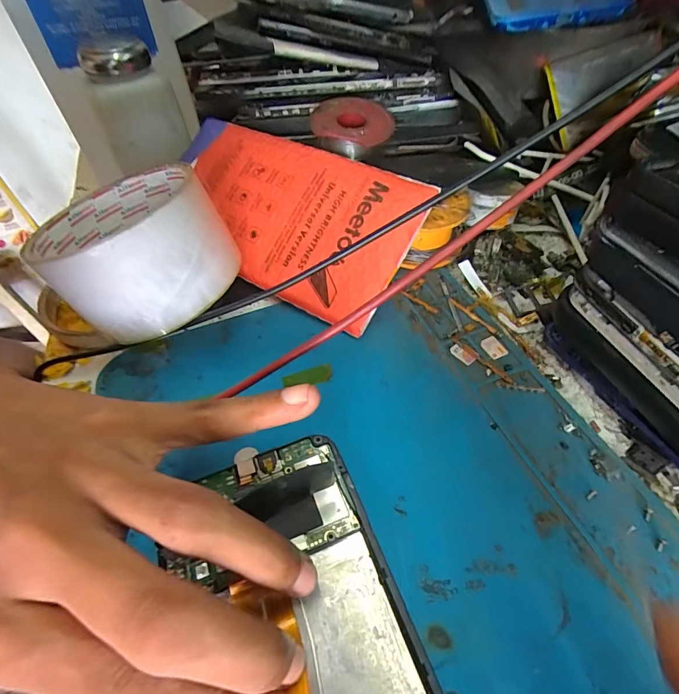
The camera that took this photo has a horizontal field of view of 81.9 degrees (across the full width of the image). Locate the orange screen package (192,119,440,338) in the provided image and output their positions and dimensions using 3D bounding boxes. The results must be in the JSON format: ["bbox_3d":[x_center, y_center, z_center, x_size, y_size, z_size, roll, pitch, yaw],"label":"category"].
[{"bbox_3d":[-0.040,-0.082,0.232,0.172,0.013,0.087,29,86,21],"label":"orange screen package"}]

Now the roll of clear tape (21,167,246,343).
[{"bbox_3d":[-0.101,-0.052,0.189,0.078,0.050,0.089,-33,54,-21],"label":"roll of clear tape"}]

